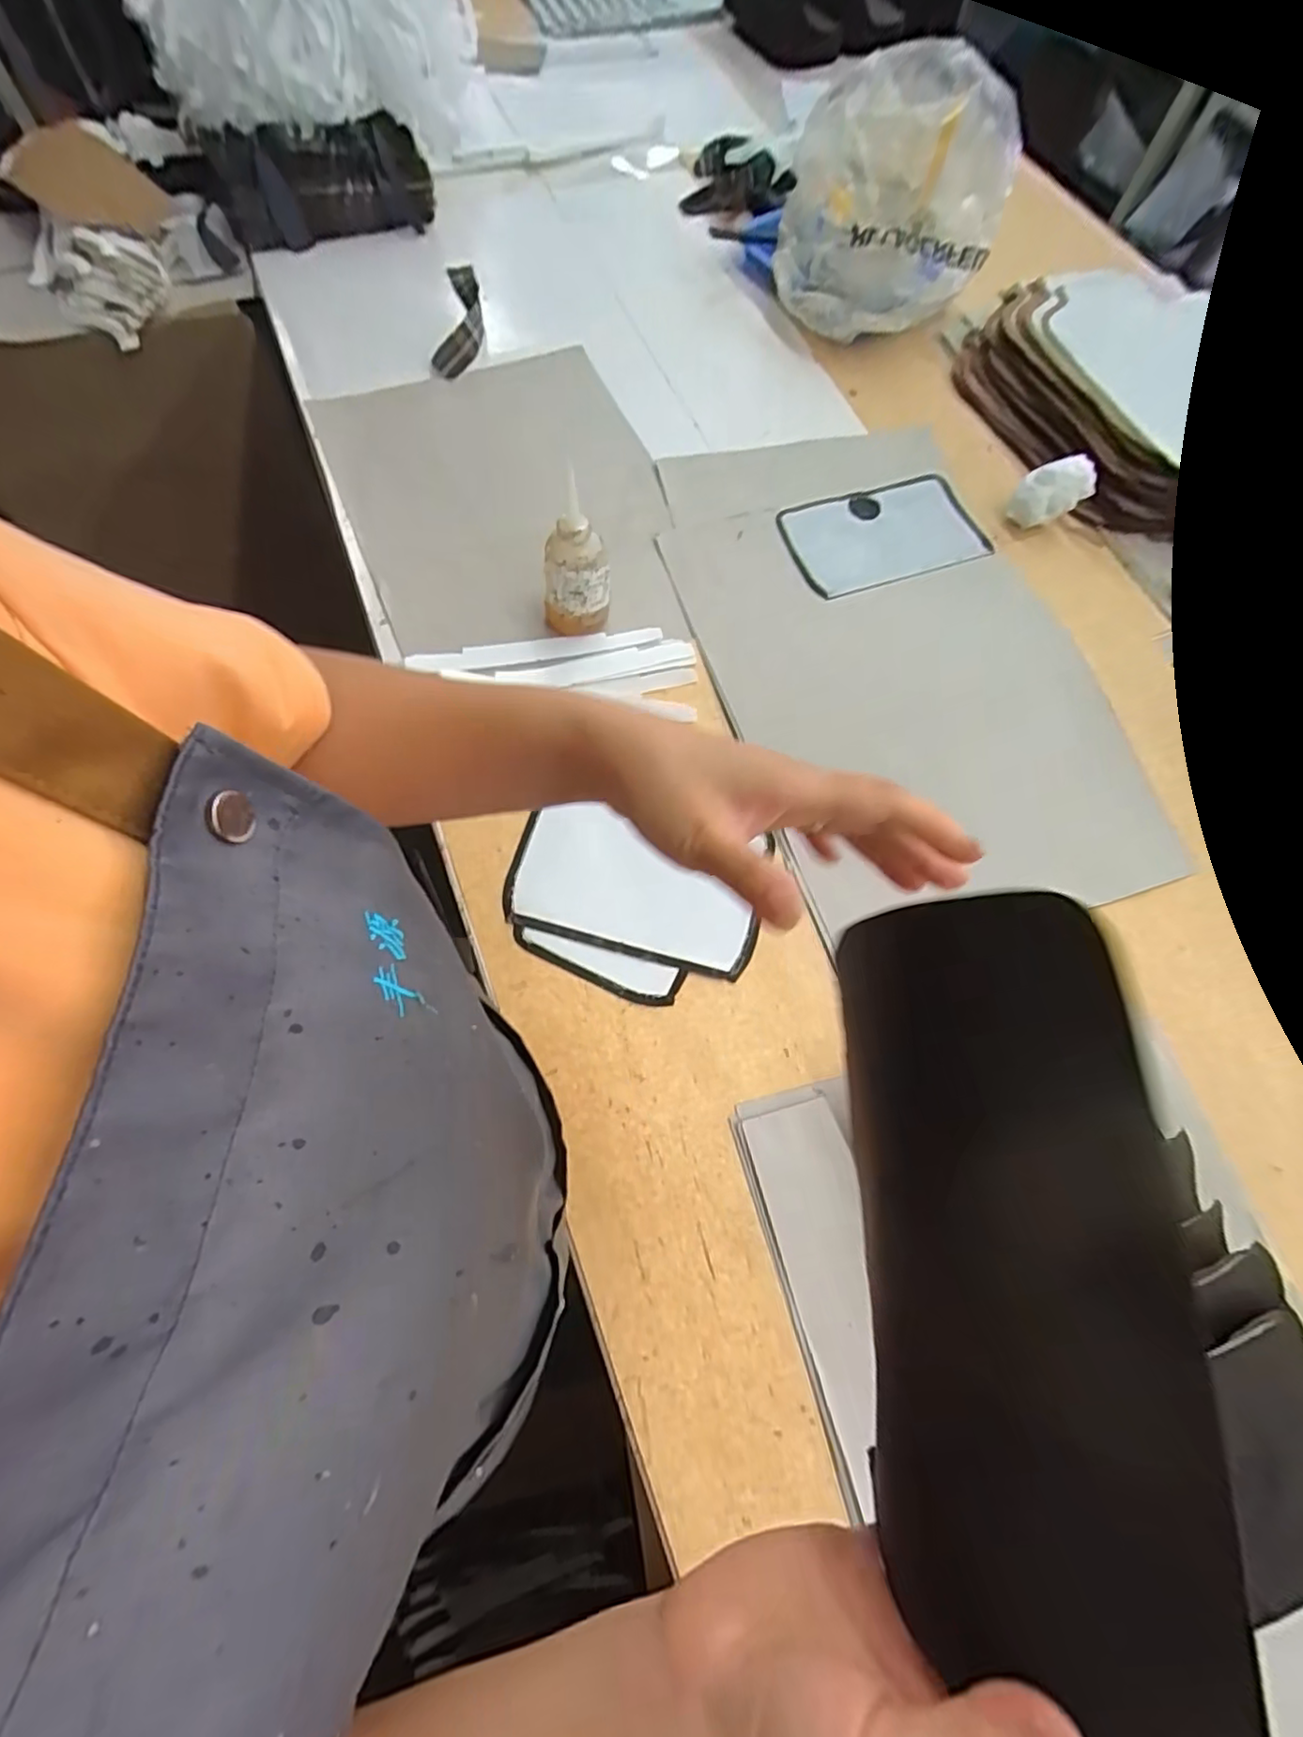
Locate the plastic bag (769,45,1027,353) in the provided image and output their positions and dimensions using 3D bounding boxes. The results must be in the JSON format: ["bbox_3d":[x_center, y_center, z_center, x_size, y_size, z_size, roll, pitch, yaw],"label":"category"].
[{"bbox_3d":[0.282,-0.776,0.759,0.237,0.217,0.181,12,69,2],"label":"plastic bag"}]

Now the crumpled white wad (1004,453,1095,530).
[{"bbox_3d":[0.443,-0.414,0.711,0.066,0.068,0.058,35,71,10],"label":"crumpled white wad"}]

